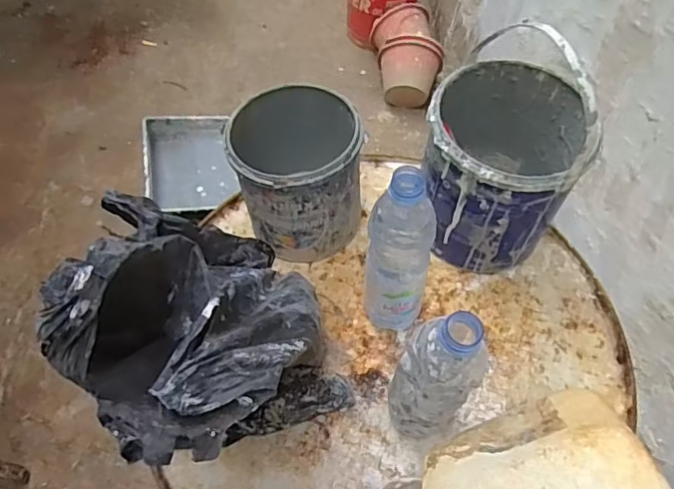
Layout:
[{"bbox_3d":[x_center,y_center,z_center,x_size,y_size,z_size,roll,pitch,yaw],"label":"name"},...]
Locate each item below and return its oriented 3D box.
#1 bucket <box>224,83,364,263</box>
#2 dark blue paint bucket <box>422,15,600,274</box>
[{"bbox_3d":[-0.051,-0.085,0.676,0.142,0.158,0.147,2,57,-3],"label":"bucket"},{"bbox_3d":[0.192,-0.112,0.644,0.173,0.266,0.192,20,58,9],"label":"dark blue paint bucket"}]

